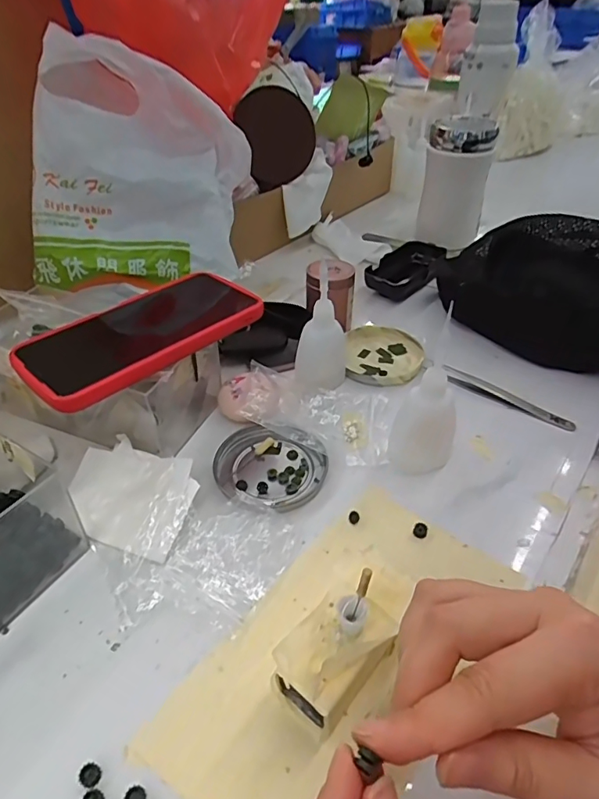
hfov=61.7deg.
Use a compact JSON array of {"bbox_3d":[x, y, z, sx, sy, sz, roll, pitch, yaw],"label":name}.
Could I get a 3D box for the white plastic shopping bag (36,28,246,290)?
[{"bbox_3d":[-0.150,-0.213,0.465,0.186,0.173,0.129,-1,40,0],"label":"white plastic shopping bag"}]

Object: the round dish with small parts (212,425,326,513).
[{"bbox_3d":[-0.023,0.049,0.357,0.077,0.013,0.066,27,48,27],"label":"round dish with small parts"}]

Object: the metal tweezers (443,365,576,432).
[{"bbox_3d":[0.170,-0.002,0.415,0.109,0.007,0.012,28,48,28],"label":"metal tweezers"}]

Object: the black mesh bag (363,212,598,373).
[{"bbox_3d":[0.228,-0.108,0.457,0.365,0.109,0.134,31,50,30],"label":"black mesh bag"}]

